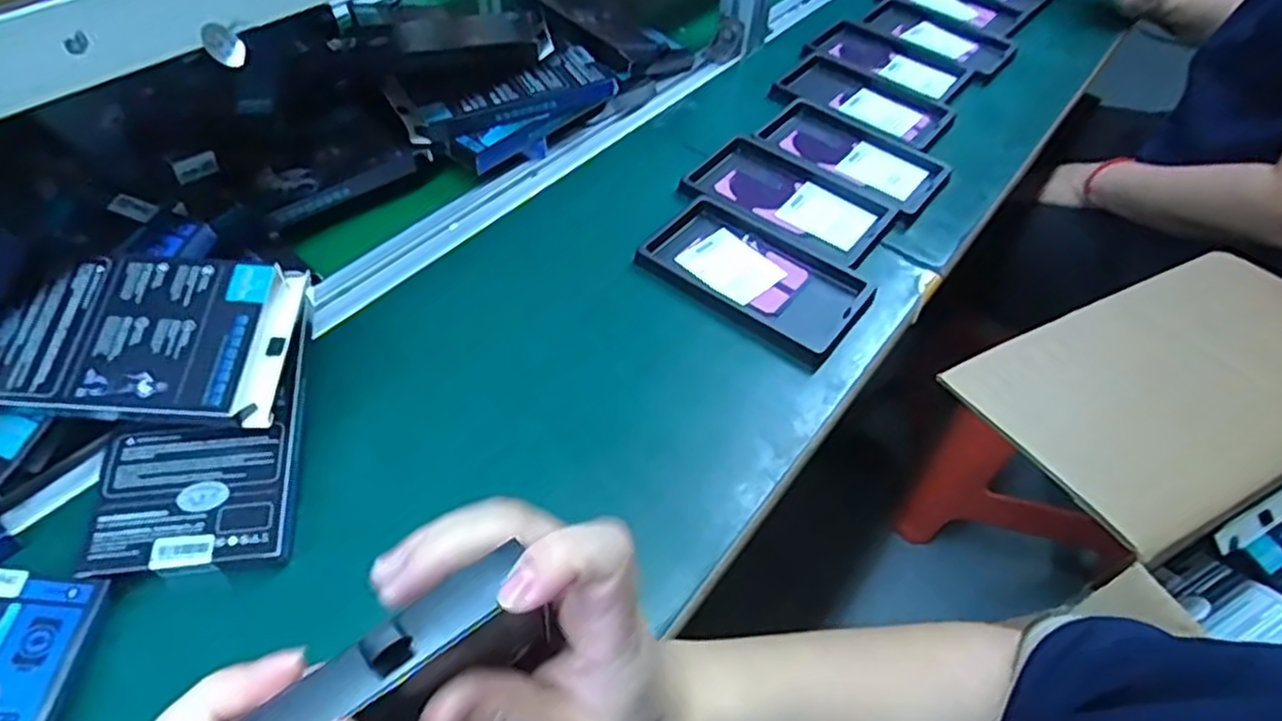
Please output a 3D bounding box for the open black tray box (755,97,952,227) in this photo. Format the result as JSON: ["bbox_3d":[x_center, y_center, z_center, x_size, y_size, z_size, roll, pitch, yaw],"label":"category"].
[{"bbox_3d":[0.180,-0.183,0.648,0.166,0.013,0.096,31,53,21],"label":"open black tray box"}]

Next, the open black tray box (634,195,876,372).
[{"bbox_3d":[0.085,-0.064,0.543,0.157,0.017,0.096,33,54,22],"label":"open black tray box"}]

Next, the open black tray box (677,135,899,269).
[{"bbox_3d":[0.121,-0.136,0.604,0.162,0.014,0.096,29,52,19],"label":"open black tray box"}]

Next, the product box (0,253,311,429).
[{"bbox_3d":[-0.267,-0.016,0.399,0.149,0.014,0.096,6,63,-4],"label":"product box"}]

